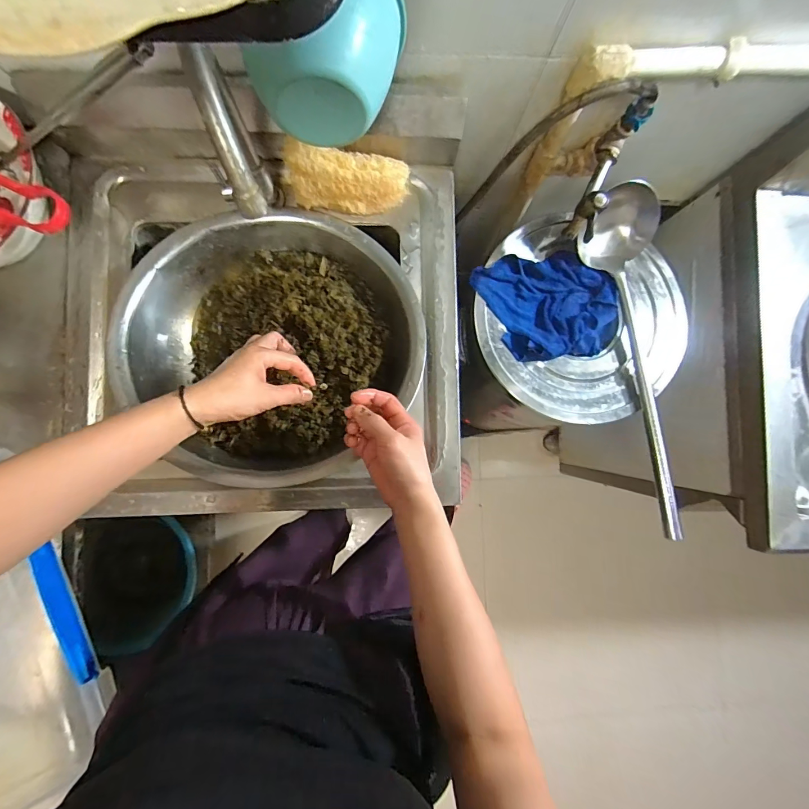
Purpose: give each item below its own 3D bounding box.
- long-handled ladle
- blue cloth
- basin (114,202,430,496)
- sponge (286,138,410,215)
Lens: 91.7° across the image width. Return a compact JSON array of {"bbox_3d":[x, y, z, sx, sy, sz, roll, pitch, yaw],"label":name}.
[{"bbox_3d":[0.334,-0.055,0.566,0.101,0.067,0.502,-5,87,-4],"label":"long-handled ladle"},{"bbox_3d":[0.218,-0.147,0.588,0.206,0.032,0.155,-6,87,-4],"label":"blue cloth"},{"bbox_3d":[-0.157,-0.089,0.497,0.333,0.108,0.344,0,87,-4],"label":"basin"},{"bbox_3d":[-0.071,-0.284,0.502,0.156,0.061,0.057,-1,87,-17],"label":"sponge"}]

